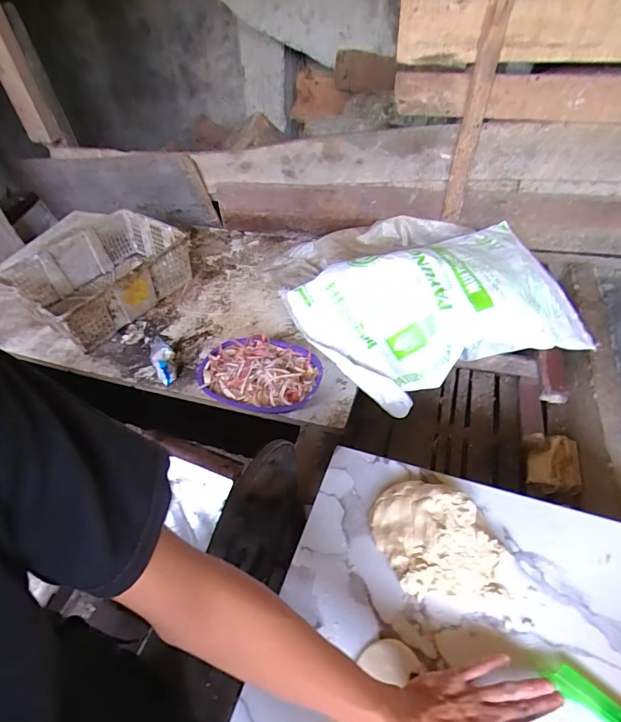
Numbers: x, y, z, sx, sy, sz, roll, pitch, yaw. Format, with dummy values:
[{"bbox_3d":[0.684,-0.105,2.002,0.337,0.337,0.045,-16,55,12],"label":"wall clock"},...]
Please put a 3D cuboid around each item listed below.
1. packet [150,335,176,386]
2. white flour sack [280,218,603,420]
[{"bbox_3d":[-0.396,-0.009,1.129,0.060,0.050,0.169,-24,51,-17],"label":"packet"},{"bbox_3d":[0.310,-0.173,1.082,0.670,0.166,0.509,-19,50,-13],"label":"white flour sack"}]

